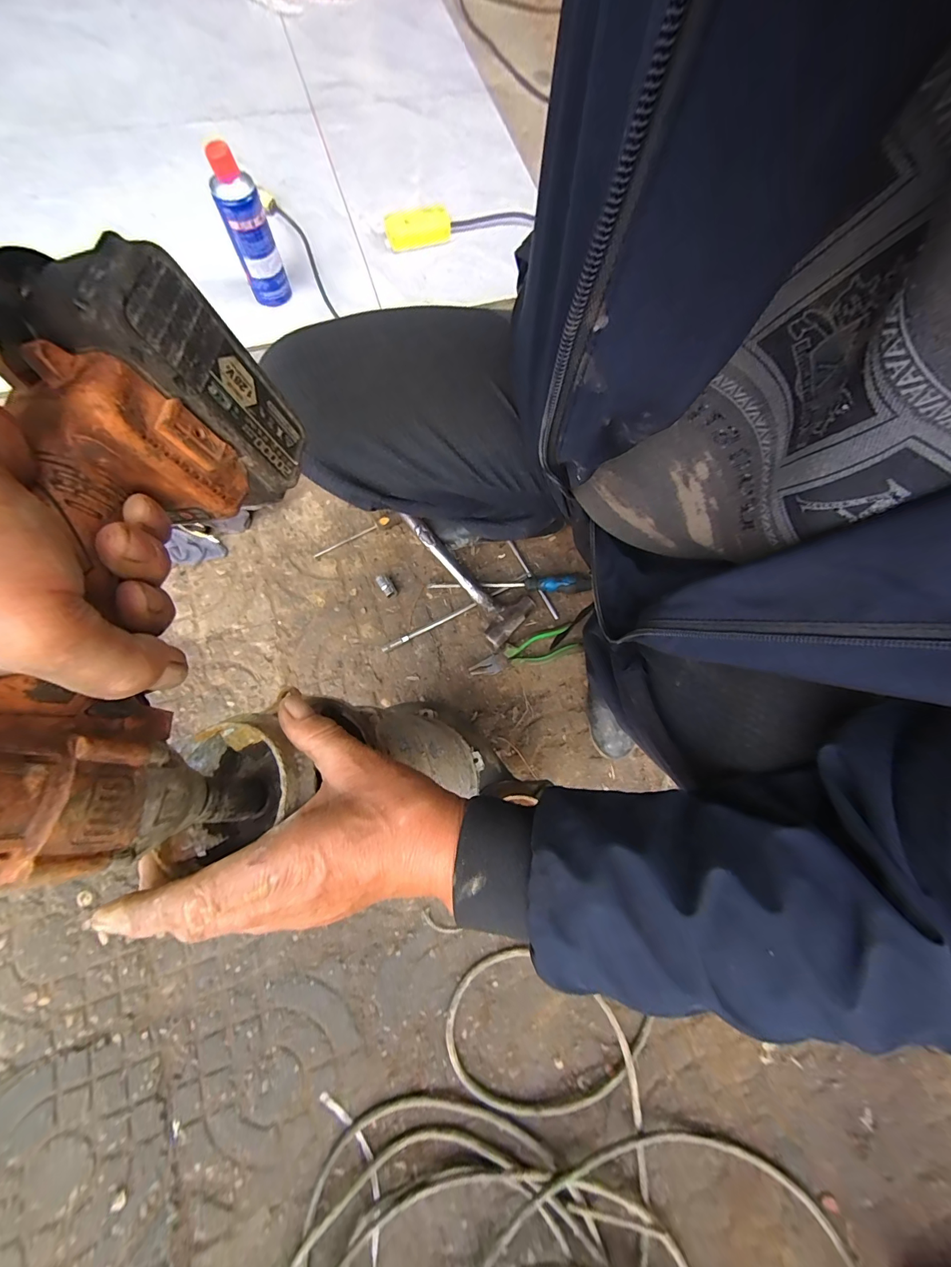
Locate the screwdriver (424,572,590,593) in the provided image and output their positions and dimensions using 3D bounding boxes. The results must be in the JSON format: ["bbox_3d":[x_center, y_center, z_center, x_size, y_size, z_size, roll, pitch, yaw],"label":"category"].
[{"bbox_3d":[0.058,-0.086,0.723,0.275,0.037,0.035,-1,75,-4],"label":"screwdriver"}]

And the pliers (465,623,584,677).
[{"bbox_3d":[0.083,0.034,0.706,0.189,0.020,0.049,-18,77,-8],"label":"pliers"}]

